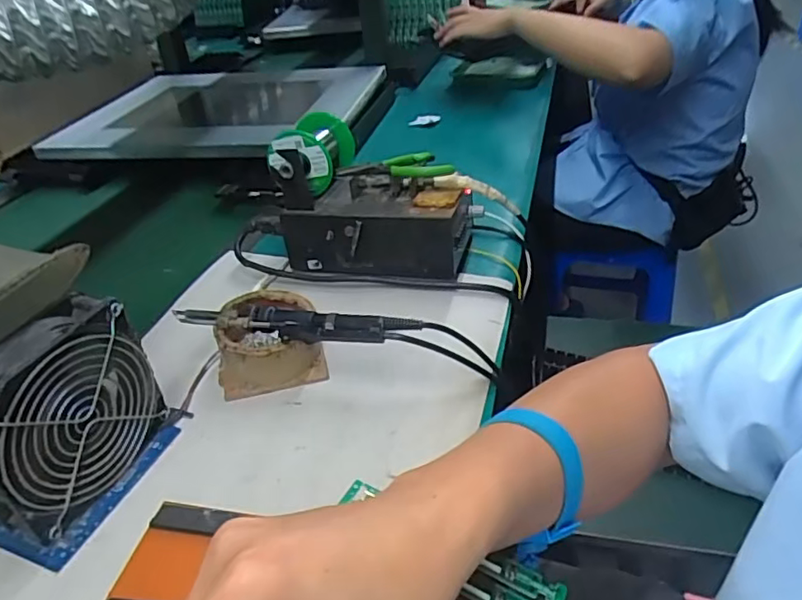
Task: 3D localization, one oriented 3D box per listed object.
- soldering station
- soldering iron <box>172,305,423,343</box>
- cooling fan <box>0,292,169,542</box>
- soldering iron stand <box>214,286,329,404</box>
[{"bbox_3d":[-0.025,-0.075,0.600,0.182,0.082,0.088,3,38,9],"label":"soldering station"},{"bbox_3d":[-0.087,0.019,0.458,0.202,0.018,0.022,4,38,12],"label":"soldering iron"},{"bbox_3d":[-0.225,0.078,0.382,0.047,0.121,0.125,10,39,18],"label":"cooling fan"},{"bbox_3d":[-0.115,0.032,0.495,0.089,0.050,0.087,-11,38,-8],"label":"soldering iron stand"}]

